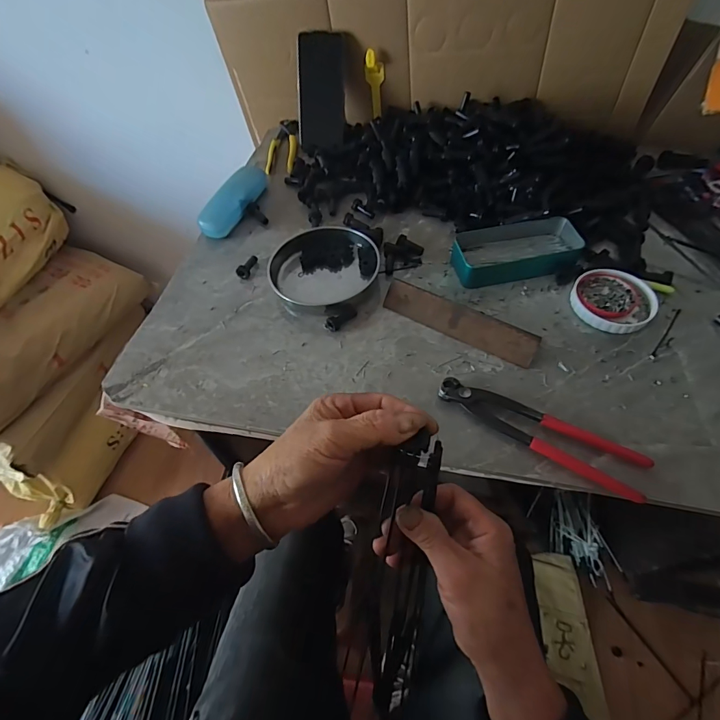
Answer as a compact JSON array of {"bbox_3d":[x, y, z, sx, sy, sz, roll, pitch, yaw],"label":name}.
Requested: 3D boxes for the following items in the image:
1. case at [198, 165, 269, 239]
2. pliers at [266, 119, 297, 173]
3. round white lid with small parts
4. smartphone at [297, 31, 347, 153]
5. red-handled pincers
[{"bbox_3d":[-0.187,-0.243,0.616,0.044,0.037,0.157,14,58,12],"label":"case"},{"bbox_3d":[-0.134,-0.377,0.716,0.048,0.012,0.160,-1,56,2],"label":"pliers"},{"bbox_3d":[0.297,-0.071,0.480,0.087,0.013,0.088,-1,56,2],"label":"round white lid with small parts"},{"bbox_3d":[-0.065,-0.447,0.684,0.079,0.161,0.014,4,30,3],"label":"smartphone"},{"bbox_3d":[0.172,0.064,0.392,0.192,0.018,0.047,27,61,20],"label":"red-handled pincers"}]

